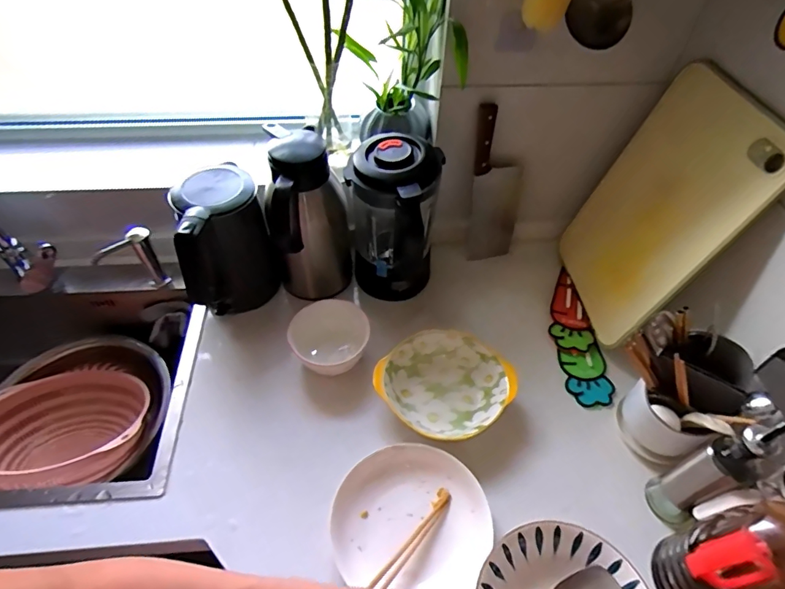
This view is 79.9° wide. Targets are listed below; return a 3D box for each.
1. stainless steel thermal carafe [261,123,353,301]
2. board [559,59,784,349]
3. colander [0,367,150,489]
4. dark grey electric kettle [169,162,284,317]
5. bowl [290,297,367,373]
[{"bbox_3d":[-0.148,-0.122,0.816,0.133,0.281,0.145,-8,52,-8],"label":"stainless steel thermal carafe"},{"bbox_3d":[0.405,-0.128,0.731,0.021,0.381,0.273,7,46,-16],"label":"board"},{"bbox_3d":[-0.571,0.248,0.842,0.291,0.131,0.301,-4,23,-29],"label":"colander"},{"bbox_3d":[-0.292,-0.086,0.808,0.152,0.220,0.152,1,51,-1],"label":"dark grey electric kettle"},{"bbox_3d":[-0.109,0.081,0.794,0.124,0.080,0.128,1,51,-1],"label":"bowl"}]

